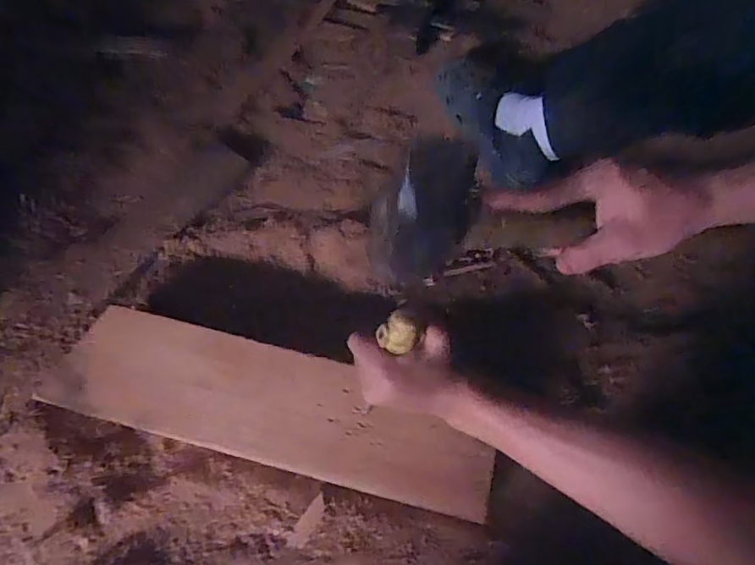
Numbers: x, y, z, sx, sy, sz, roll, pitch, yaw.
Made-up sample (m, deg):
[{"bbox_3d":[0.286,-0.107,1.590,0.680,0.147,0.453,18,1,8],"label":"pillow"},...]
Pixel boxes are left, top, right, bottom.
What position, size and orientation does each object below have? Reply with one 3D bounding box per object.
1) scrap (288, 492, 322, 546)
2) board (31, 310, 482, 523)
[{"bbox_3d":[-0.073,0.251,0.519,0.016,0.004,0.060,33,86,16],"label":"scrap"},{"bbox_3d":[-0.119,0.129,0.525,0.473,0.015,0.121,14,67,10],"label":"board"}]

